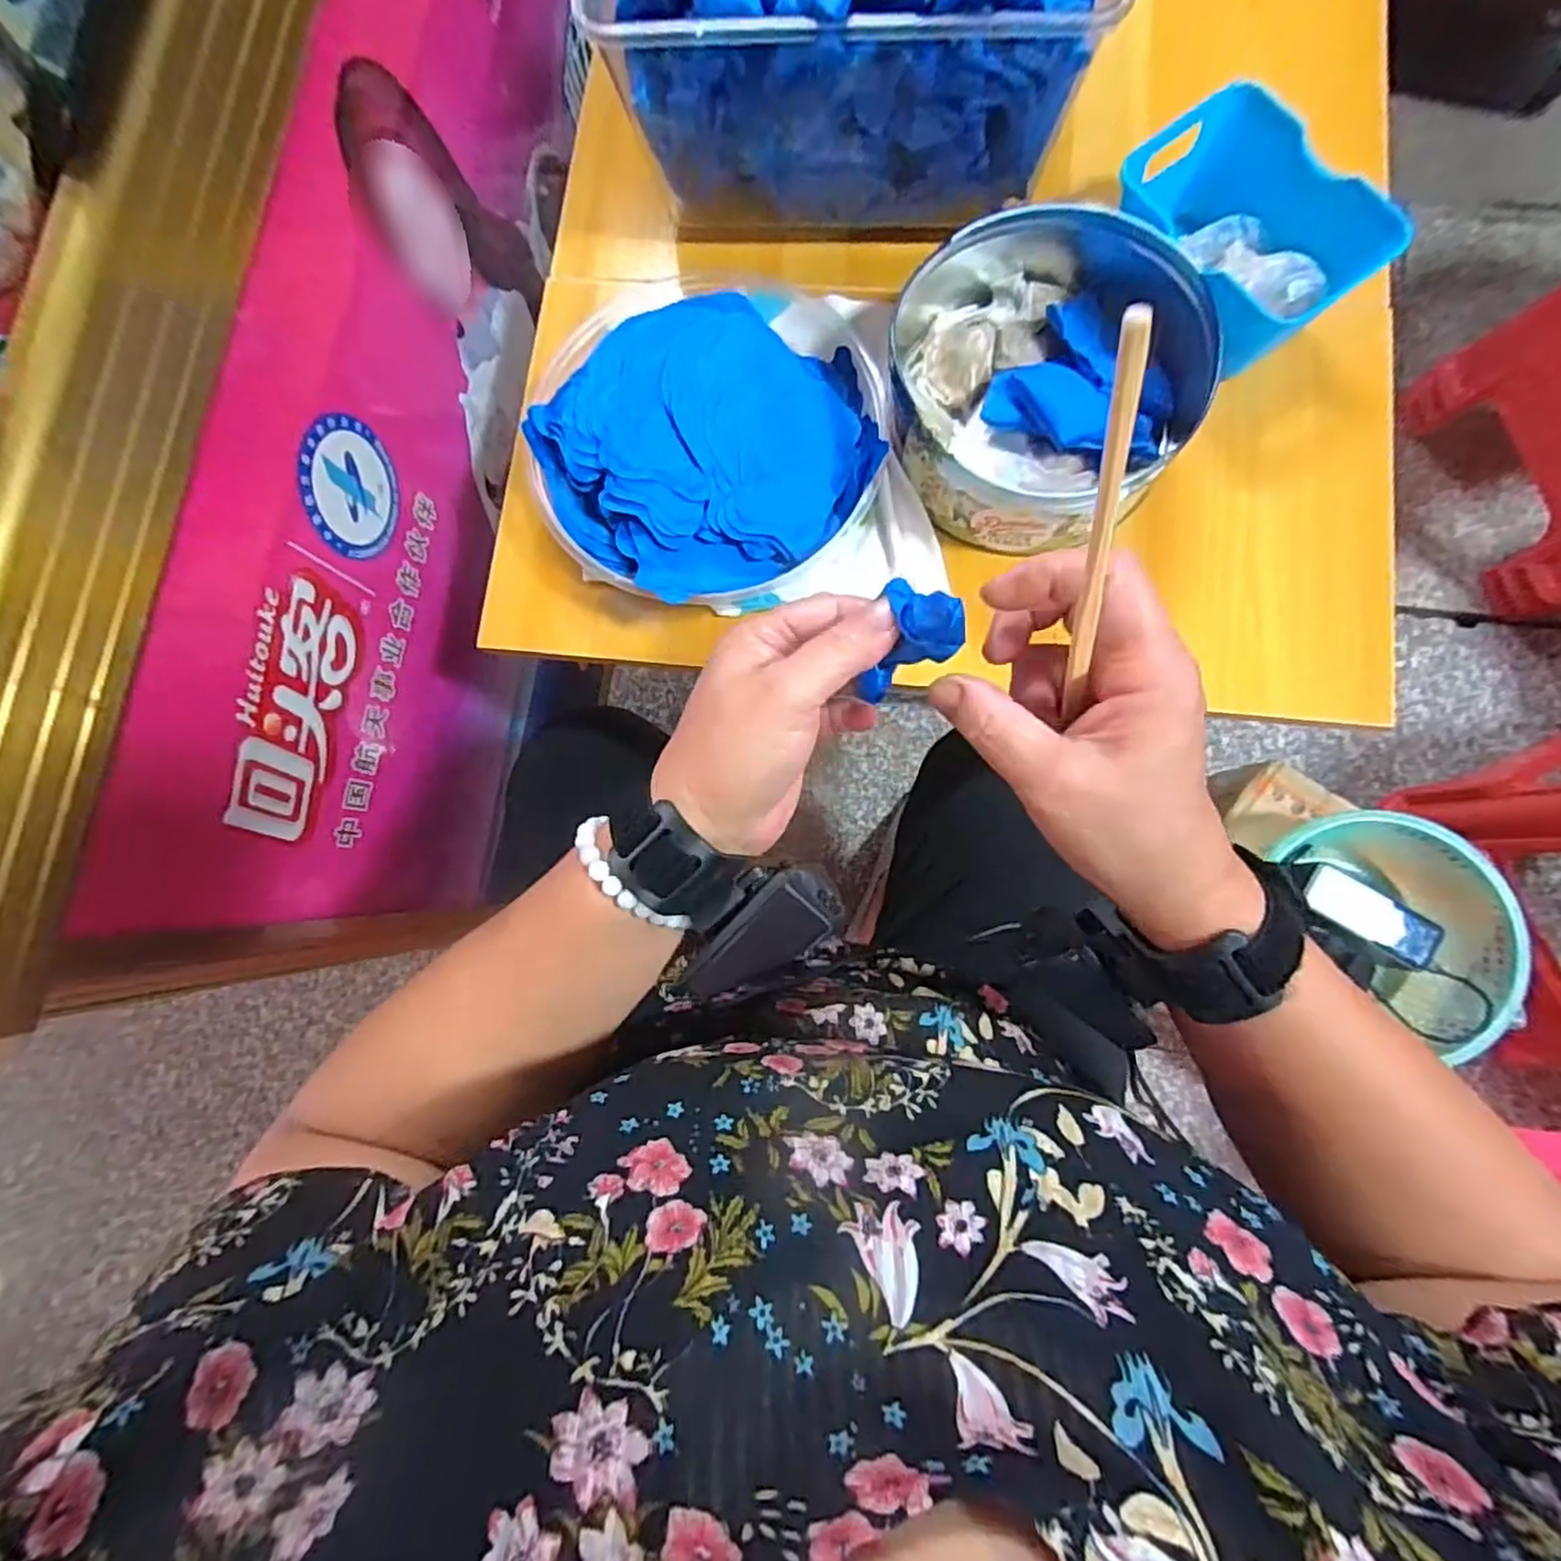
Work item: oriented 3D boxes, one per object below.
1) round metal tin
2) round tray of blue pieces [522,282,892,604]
[{"bbox_3d":[0.169,-0.260,0.440,0.179,0.063,0.214,12,83,7],"label":"round metal tin"},{"bbox_3d":[-0.047,-0.222,0.455,0.227,0.059,0.205,-10,81,4],"label":"round tray of blue pieces"}]

